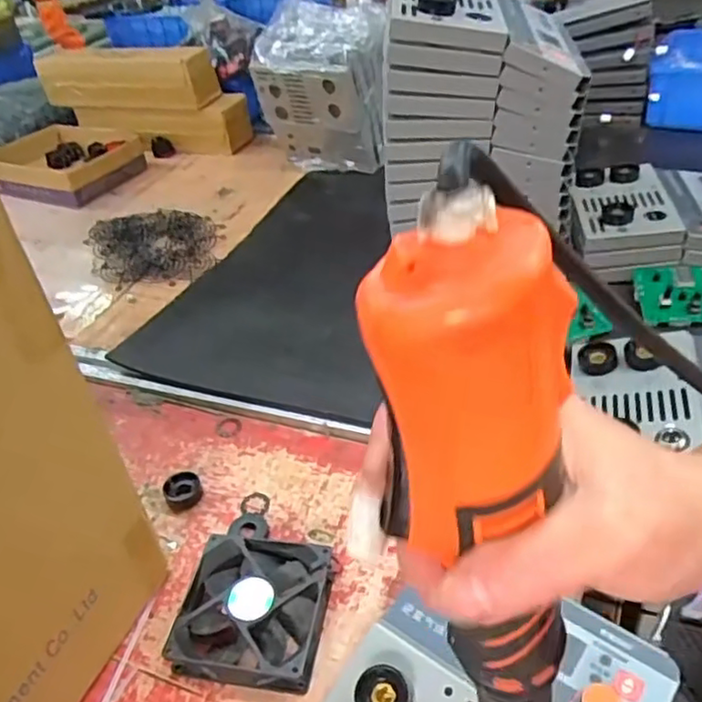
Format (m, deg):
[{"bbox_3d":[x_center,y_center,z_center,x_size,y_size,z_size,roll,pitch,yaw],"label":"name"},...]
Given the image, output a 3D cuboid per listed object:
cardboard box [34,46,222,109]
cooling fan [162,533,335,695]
[{"bbox_3d":[-0.414,-0.510,1.237,0.387,0.098,0.079,12,42,24],"label":"cardboard box"},{"bbox_3d":[-0.064,0.173,0.446,0.094,0.027,0.095,3,39,13],"label":"cooling fan"}]

